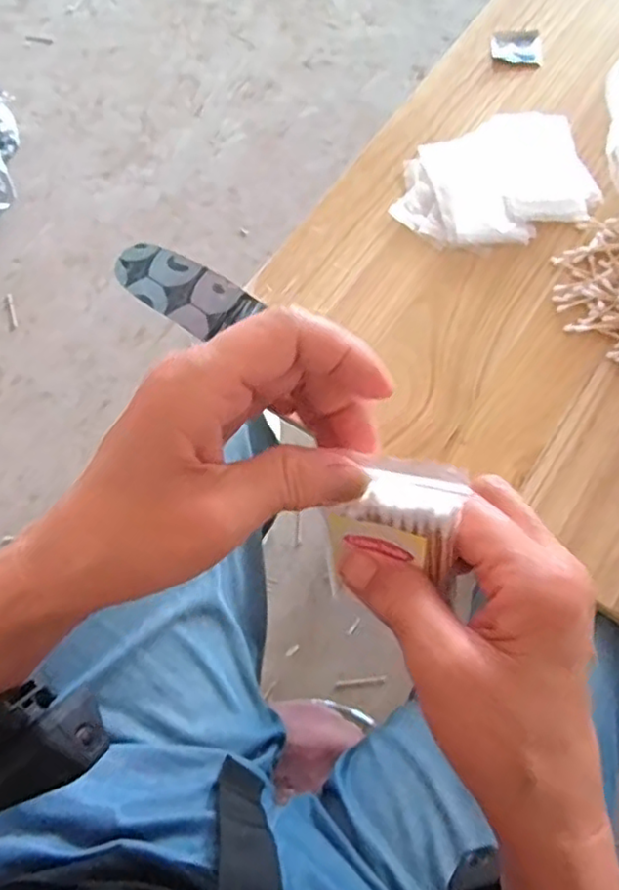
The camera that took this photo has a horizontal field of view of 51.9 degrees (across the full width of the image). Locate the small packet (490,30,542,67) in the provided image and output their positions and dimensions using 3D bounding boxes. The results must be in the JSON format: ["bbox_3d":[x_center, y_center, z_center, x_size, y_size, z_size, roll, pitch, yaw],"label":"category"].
[{"bbox_3d":[0.221,-0.426,0.682,0.051,0.004,0.049,2,69,3],"label":"small packet"}]

